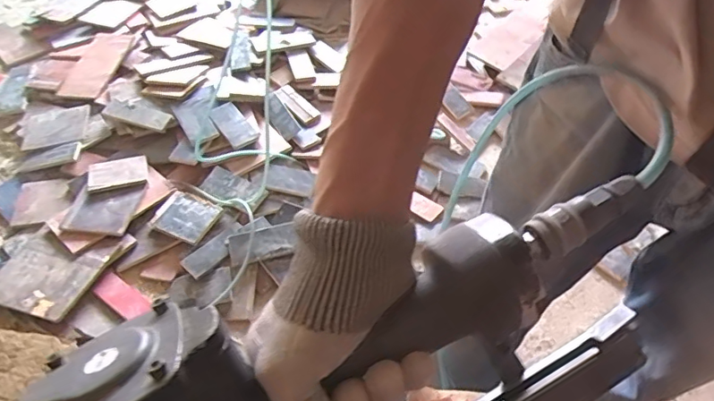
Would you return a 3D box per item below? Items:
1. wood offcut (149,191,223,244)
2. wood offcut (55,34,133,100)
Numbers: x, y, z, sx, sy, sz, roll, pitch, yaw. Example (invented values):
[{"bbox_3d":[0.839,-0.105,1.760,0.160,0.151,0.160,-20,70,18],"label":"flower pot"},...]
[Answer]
[{"bbox_3d":[-0.448,0.044,1.372,0.153,0.022,0.125,21,55,15],"label":"wood offcut"},{"bbox_3d":[-0.855,-0.458,1.718,0.133,0.031,0.341,-1,50,0],"label":"wood offcut"}]

